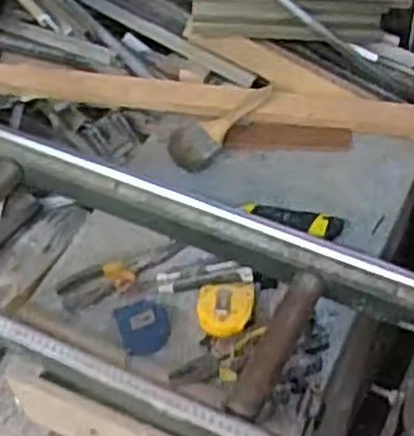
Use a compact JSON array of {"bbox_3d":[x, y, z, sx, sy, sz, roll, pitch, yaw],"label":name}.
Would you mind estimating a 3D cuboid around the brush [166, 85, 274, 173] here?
[{"bbox_3d":[0.027,-0.151,1.186,0.070,0.030,0.208,36,63,29],"label":"brush"}]

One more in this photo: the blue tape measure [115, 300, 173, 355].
[{"bbox_3d":[-0.079,0.132,0.968,0.062,0.026,0.075,-19,52,-9],"label":"blue tape measure"}]

